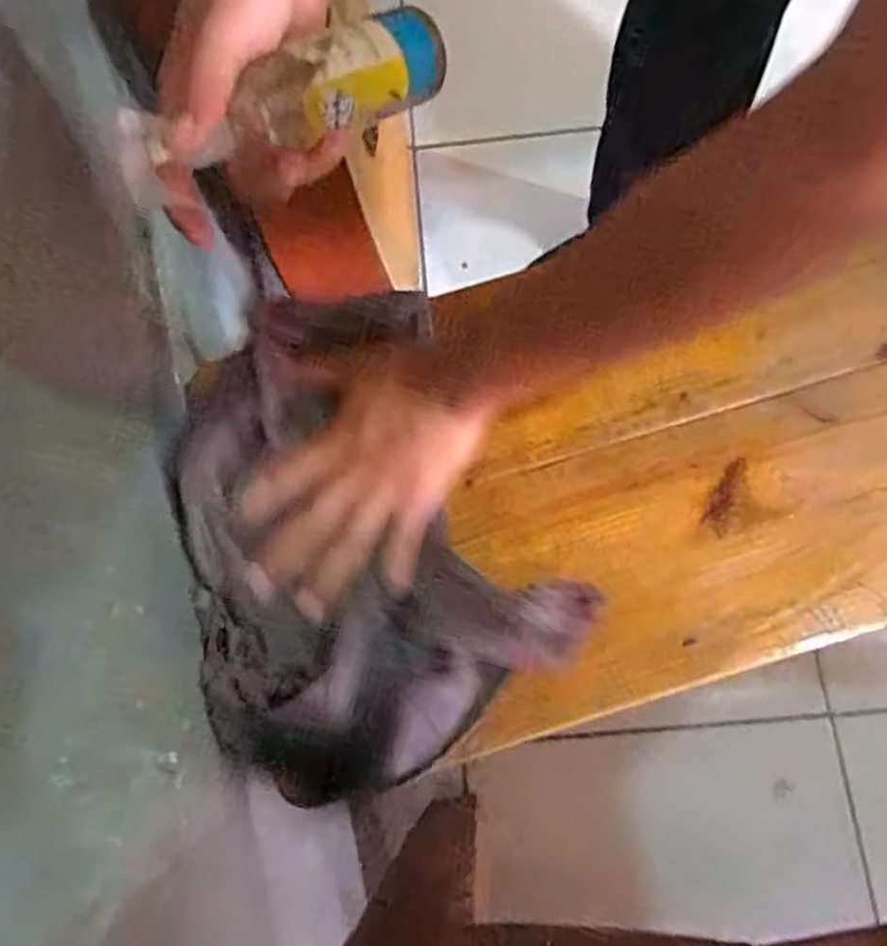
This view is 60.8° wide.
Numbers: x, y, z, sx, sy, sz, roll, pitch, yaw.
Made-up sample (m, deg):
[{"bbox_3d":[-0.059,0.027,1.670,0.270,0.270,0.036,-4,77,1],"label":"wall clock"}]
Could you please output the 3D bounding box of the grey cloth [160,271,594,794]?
[{"bbox_3d":[-0.067,0.021,0.470,0.215,0.035,0.306,-28,74,-7],"label":"grey cloth"}]

